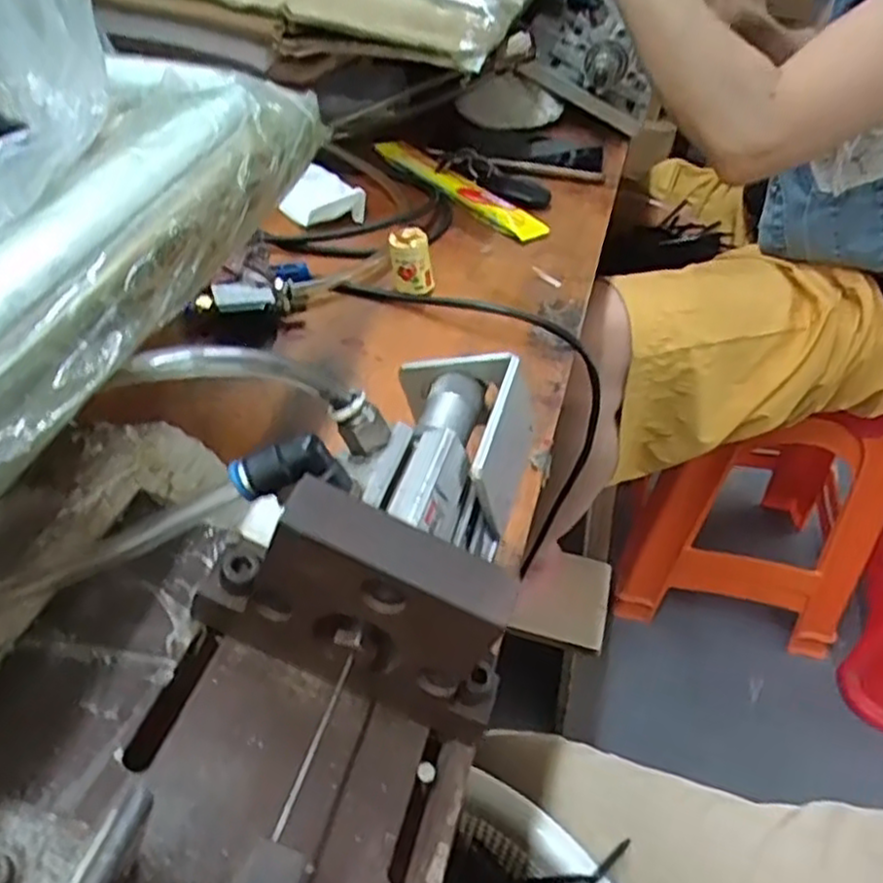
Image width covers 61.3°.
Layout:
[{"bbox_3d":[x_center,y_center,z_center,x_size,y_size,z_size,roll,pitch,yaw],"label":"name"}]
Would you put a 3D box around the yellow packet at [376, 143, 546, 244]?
[{"bbox_3d":[0.008,-0.222,0.643,0.032,0.013,0.210,-29,51,-32],"label":"yellow packet"}]

